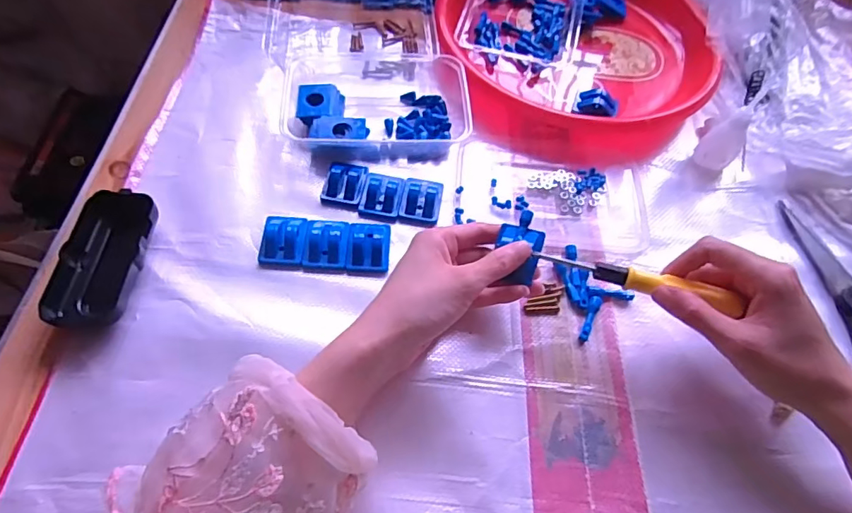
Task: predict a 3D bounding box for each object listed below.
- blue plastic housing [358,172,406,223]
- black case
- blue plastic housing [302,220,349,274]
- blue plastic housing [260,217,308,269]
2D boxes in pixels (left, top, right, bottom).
[{"bbox_3d":[-0.038,-0.051,0.425,0.034,0.011,0.039,10,59,2],"label":"blue plastic housing"},{"bbox_3d":[-0.237,0.001,0.370,0.054,0.026,0.104,1,59,-4],"label":"black case"},{"bbox_3d":[-0.079,-0.010,0.396,0.034,0.011,0.046,2,59,-4],"label":"blue plastic housing"},{"bbox_3d":[-0.114,-0.013,0.396,0.035,0.011,0.045,2,59,-4],"label":"blue plastic housing"}]

